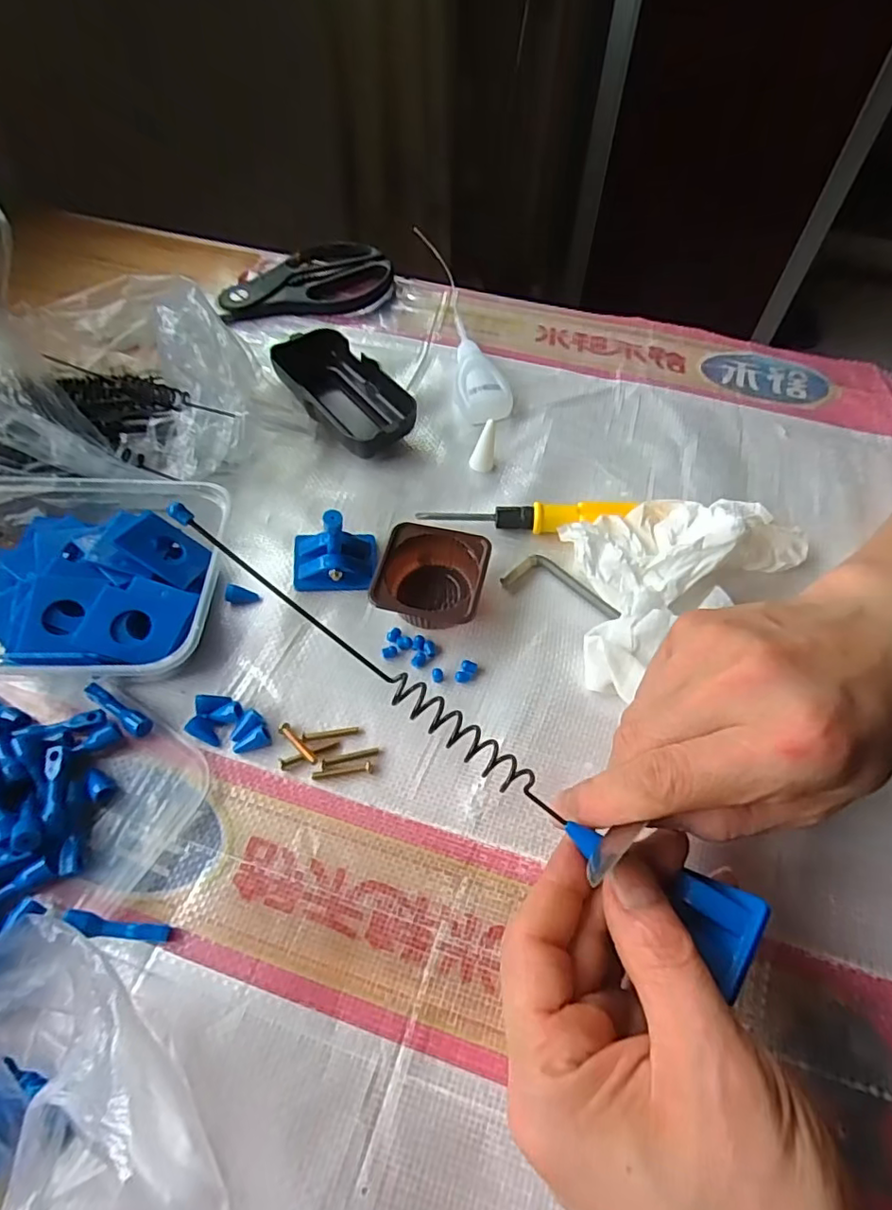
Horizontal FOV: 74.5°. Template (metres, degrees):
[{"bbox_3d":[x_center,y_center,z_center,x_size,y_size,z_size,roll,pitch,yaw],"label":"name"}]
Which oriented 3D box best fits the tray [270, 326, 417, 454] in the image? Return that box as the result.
[{"bbox_3d":[-0.061,-0.133,0.374,0.049,0.024,0.114,-33,64,-20],"label":"tray"}]

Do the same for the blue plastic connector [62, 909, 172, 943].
[{"bbox_3d":[-0.125,0.123,0.224,0.038,0.006,0.007,19,56,-15],"label":"blue plastic connector"}]

